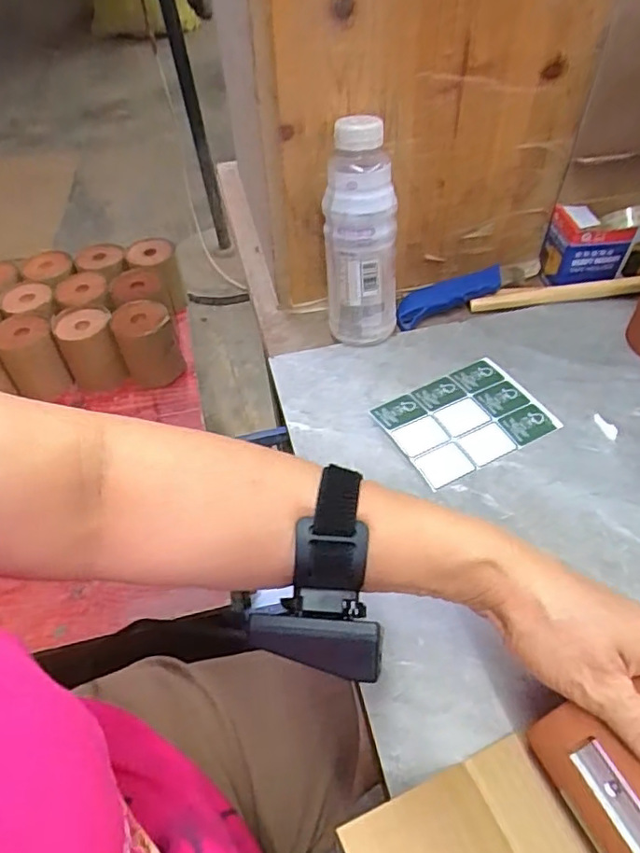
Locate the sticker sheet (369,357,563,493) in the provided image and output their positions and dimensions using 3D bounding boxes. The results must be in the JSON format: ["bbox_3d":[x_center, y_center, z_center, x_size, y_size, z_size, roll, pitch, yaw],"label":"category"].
[{"bbox_3d":[0.128,-0.007,0.510,0.135,0.006,0.097,-24,52,-16],"label":"sticker sheet"}]

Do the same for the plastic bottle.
[{"bbox_3d":[0.036,-0.165,0.527,0.064,0.192,0.065,-6,49,-1],"label":"plastic bottle"}]

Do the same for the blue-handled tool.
[{"bbox_3d":[0.166,-0.150,0.618,0.187,0.020,0.031,-22,51,-15],"label":"blue-handled tool"}]

